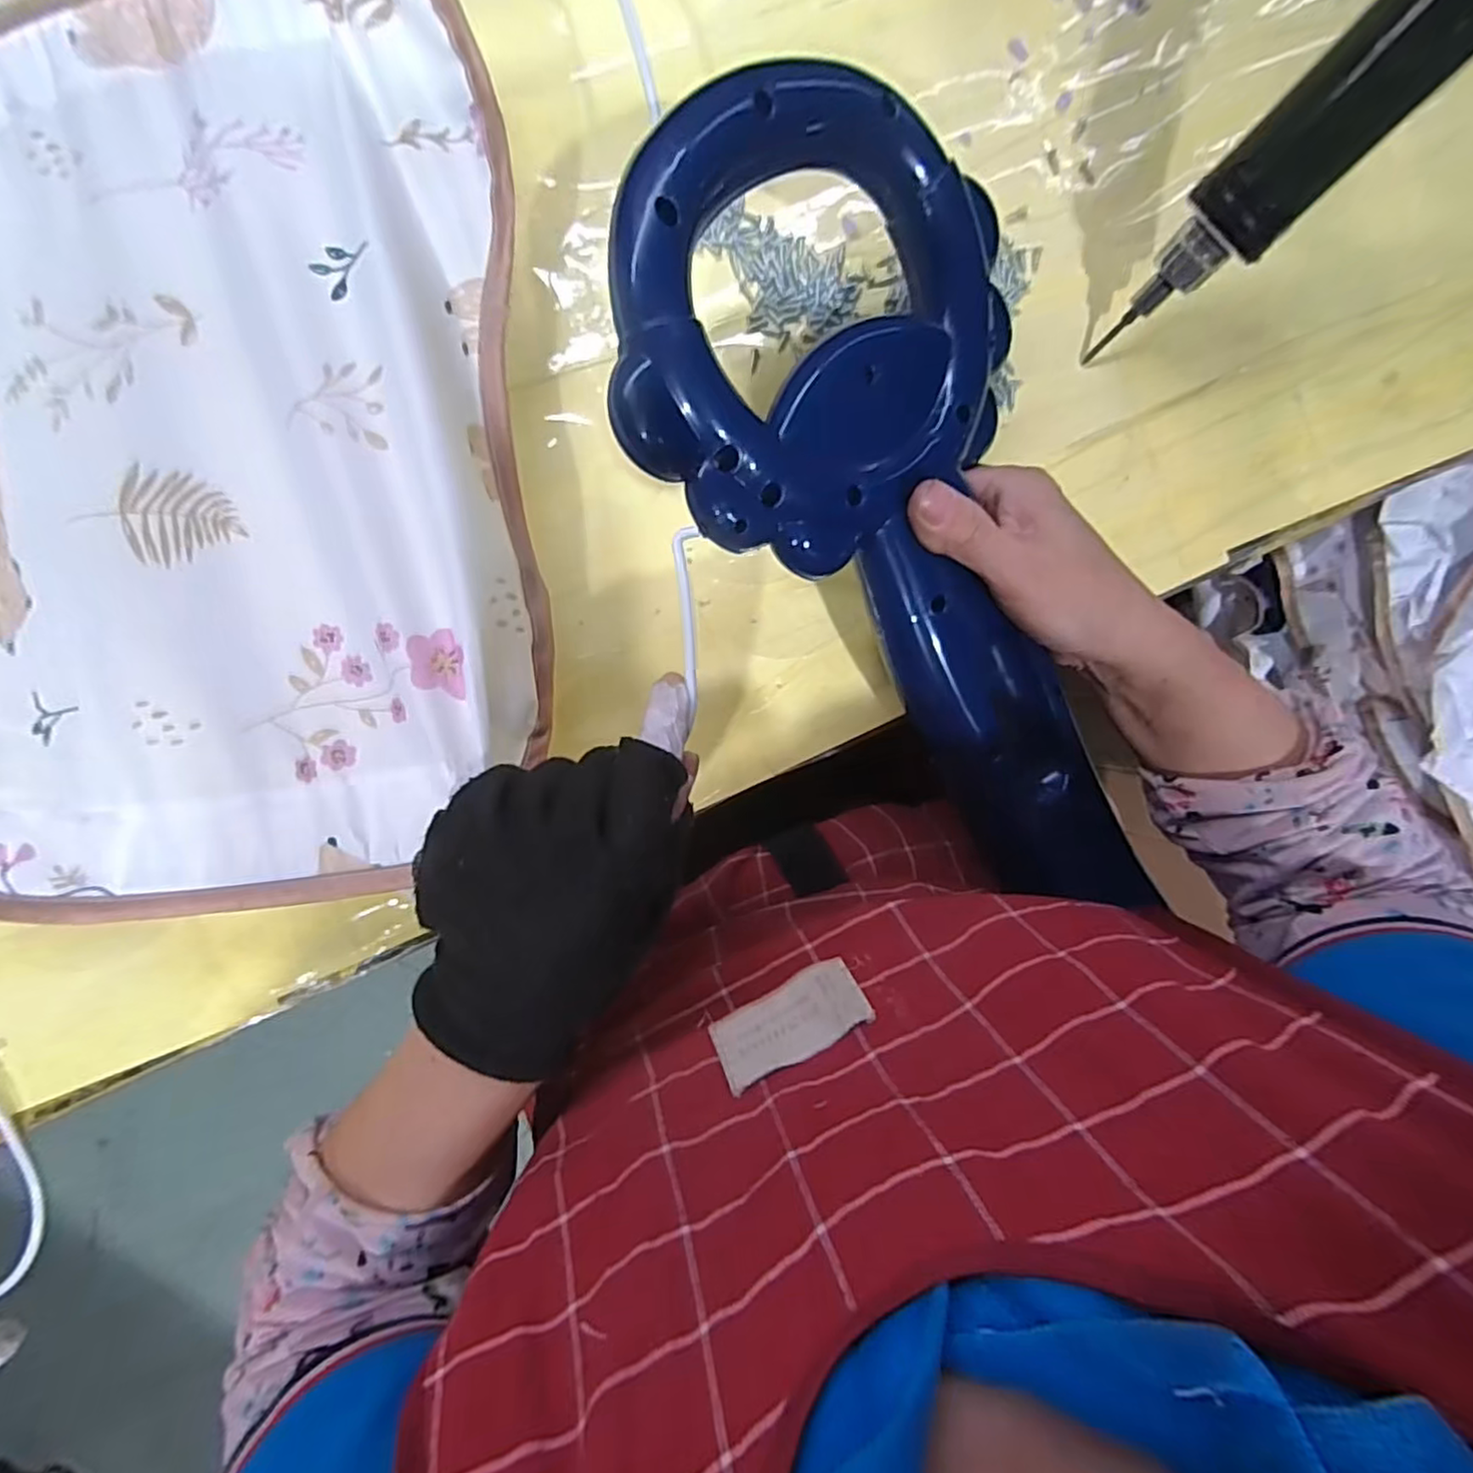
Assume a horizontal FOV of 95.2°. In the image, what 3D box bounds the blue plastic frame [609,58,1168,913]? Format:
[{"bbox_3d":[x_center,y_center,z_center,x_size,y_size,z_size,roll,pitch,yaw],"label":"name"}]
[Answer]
[{"bbox_3d":[0.094,-0.065,0.299,0.169,0.045,0.378,-36,112,-4],"label":"blue plastic frame"}]

